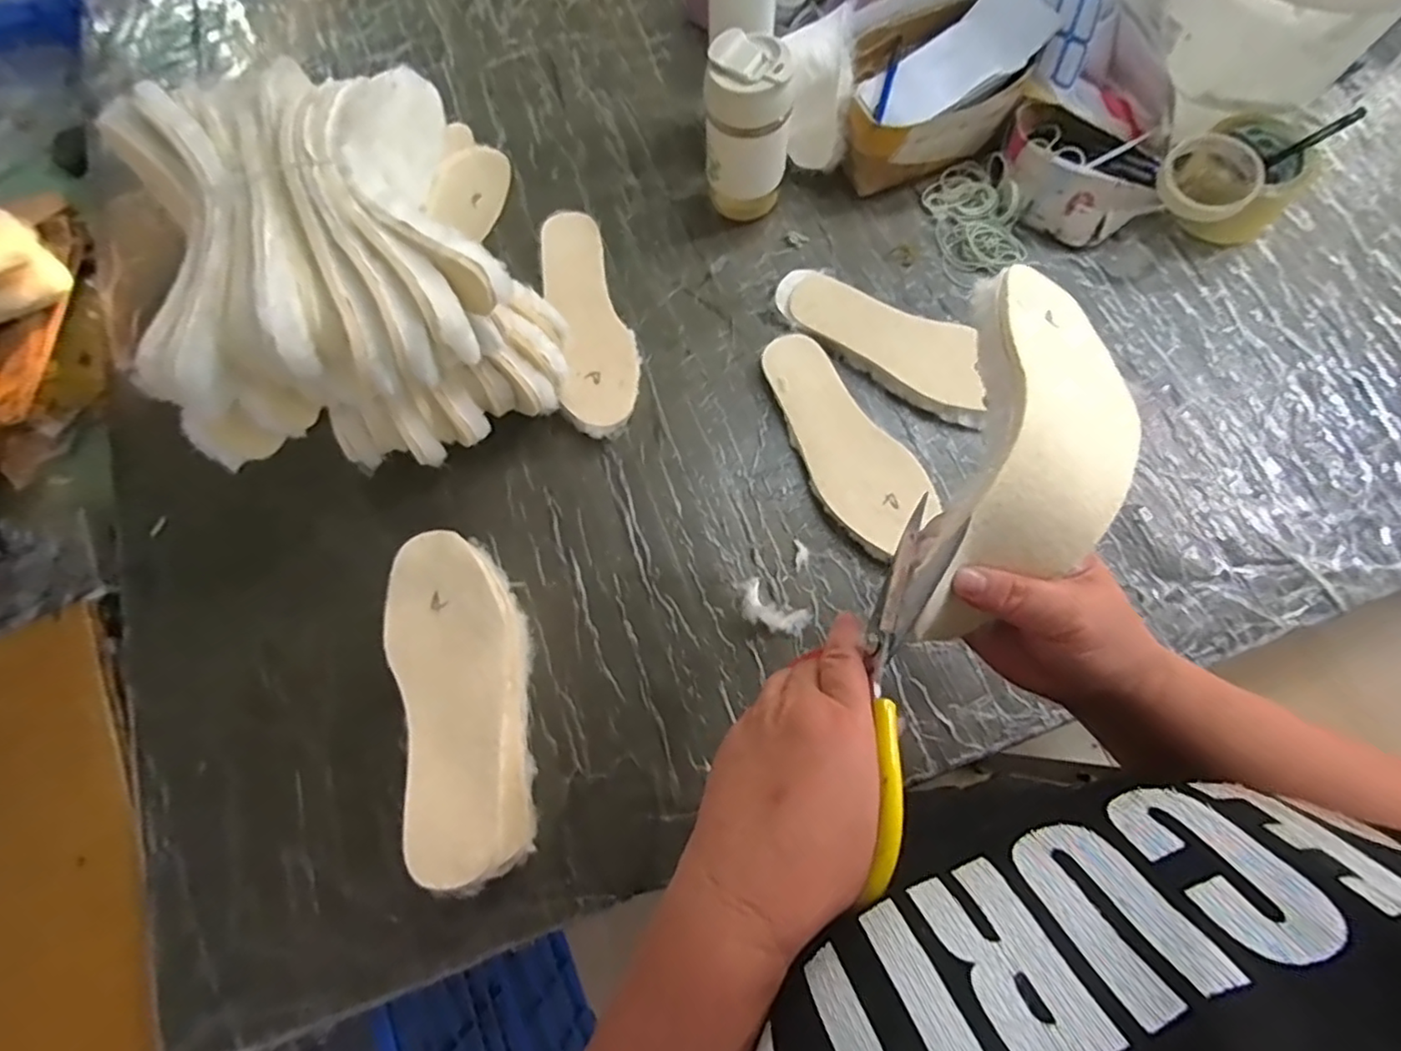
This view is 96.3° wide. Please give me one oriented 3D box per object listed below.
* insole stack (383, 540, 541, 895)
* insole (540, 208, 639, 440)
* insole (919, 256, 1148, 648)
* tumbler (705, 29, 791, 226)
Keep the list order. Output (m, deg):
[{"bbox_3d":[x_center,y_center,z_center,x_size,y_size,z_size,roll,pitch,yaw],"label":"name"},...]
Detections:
[{"bbox_3d":[-0.182,0.136,0.499,0.092,0.088,0.260,-14,73,-2],"label":"insole stack"},{"bbox_3d":[-0.113,-0.211,0.645,0.081,0.013,0.263,-10,73,-3],"label":"insole"},{"bbox_3d":[0.167,-0.043,0.304,0.090,0.044,0.219,22,68,7],"label":"insole"},{"bbox_3d":[0.048,-0.394,0.633,0.080,0.155,0.072,5,73,4],"label":"tumbler"}]

